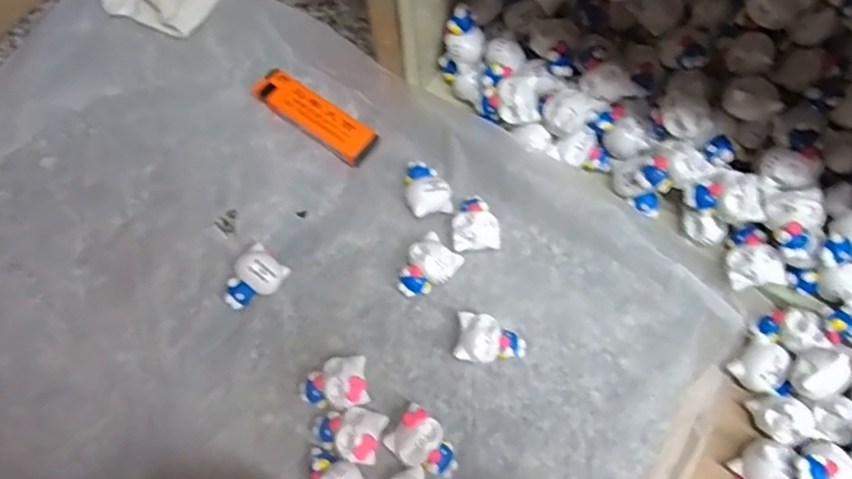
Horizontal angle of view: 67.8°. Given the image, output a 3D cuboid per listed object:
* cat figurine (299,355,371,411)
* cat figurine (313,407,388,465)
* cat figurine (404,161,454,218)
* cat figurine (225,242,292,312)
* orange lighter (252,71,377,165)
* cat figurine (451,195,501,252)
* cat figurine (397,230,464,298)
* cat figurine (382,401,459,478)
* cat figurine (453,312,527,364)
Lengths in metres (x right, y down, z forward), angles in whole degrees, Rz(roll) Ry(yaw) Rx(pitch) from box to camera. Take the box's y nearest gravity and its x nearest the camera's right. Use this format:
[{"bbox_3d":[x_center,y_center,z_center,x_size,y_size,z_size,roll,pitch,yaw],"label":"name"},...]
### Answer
[{"bbox_3d":[-0.047,0.074,0.322,0.034,0.020,0.025,-9,68,-3],"label":"cat figurine"},{"bbox_3d":[-0.039,0.096,0.314,0.034,0.019,0.025,12,68,6],"label":"cat figurine"},{"bbox_3d":[0.000,-0.031,0.360,0.024,0.017,0.033,-15,68,-5],"label":"cat figurine"},{"bbox_3d":[-0.095,0.021,0.343,0.023,0.016,0.035,39,73,15],"label":"cat figurine"},{"bbox_3d":[-0.067,-0.074,0.378,0.079,0.014,0.023,35,72,14],"label":"orange lighter"},{"bbox_3d":[0.027,-0.008,0.353,0.026,0.016,0.031,-3,68,0],"label":"cat figurine"},{"bbox_3d":[0.000,0.016,0.345,0.026,0.019,0.034,41,74,16],"label":"cat figurine"},{"bbox_3d":[0.000,0.101,0.310,0.034,0.019,0.024,36,73,14],"label":"cat figurine"},{"bbox_3d":[0.034,0.054,0.329,0.035,0.019,0.024,8,68,4],"label":"cat figurine"}]

